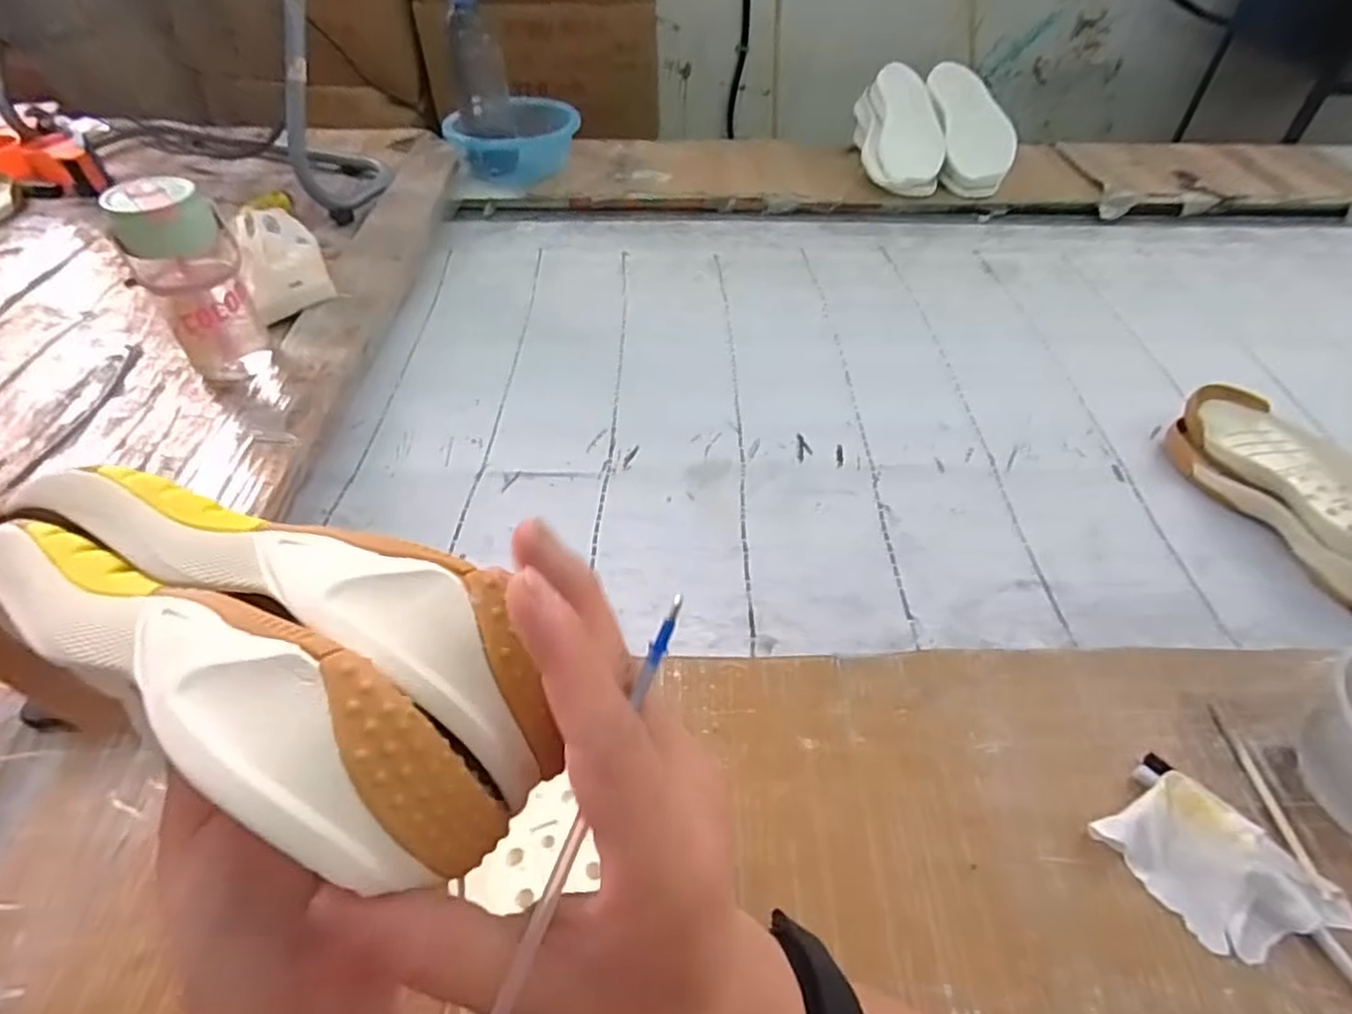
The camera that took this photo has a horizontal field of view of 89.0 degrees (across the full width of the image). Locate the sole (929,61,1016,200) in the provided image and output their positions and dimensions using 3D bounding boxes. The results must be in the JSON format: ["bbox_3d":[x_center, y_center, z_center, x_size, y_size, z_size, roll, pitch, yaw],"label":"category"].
[{"bbox_3d":[0.486,-0.647,1.149,0.110,0.050,0.287,-1,68,-3],"label":"sole"}]

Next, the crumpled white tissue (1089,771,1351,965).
[{"bbox_3d":[0.322,0.205,0.400,0.105,0.025,0.093,-15,49,-15],"label":"crumpled white tissue"}]

